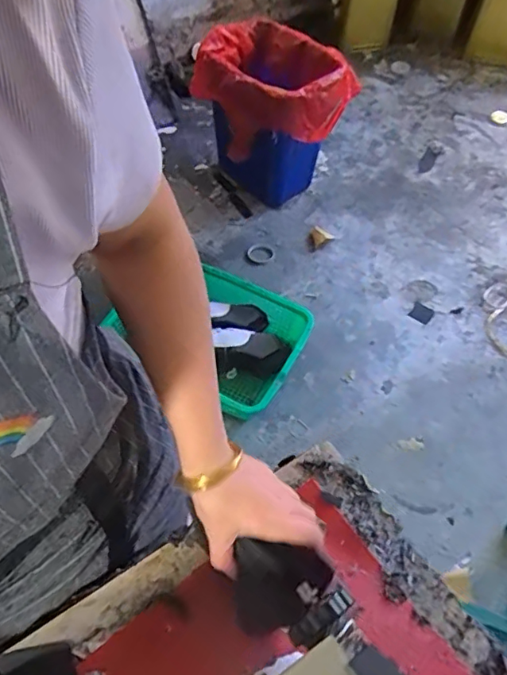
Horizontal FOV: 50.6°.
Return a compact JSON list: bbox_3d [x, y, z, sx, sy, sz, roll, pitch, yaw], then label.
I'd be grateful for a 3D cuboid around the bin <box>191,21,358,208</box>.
[{"bbox_3d":[0.058,-0.715,1.761,0.282,0.427,0.451,-39,65,-23],"label":"bin"}]

